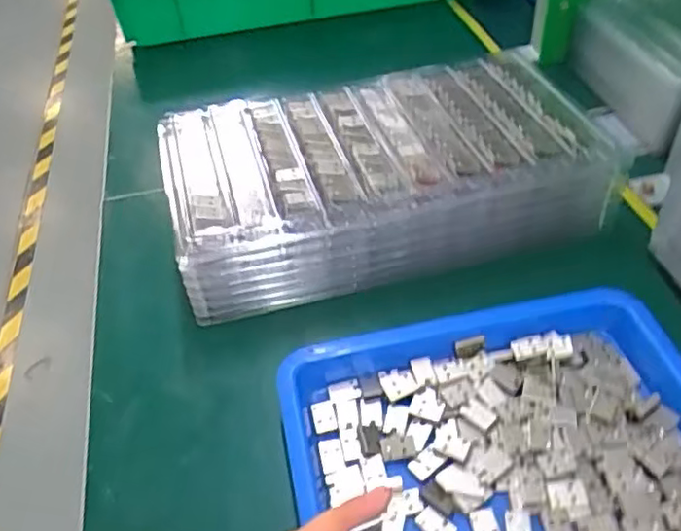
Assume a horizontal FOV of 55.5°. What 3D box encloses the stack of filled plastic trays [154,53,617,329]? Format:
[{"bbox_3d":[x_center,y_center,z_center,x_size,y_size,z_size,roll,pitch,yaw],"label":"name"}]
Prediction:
[{"bbox_3d":[0.028,-0.067,0.474,0.295,0.074,0.168,-12,45,-8],"label":"stack of filled plastic trays"}]

